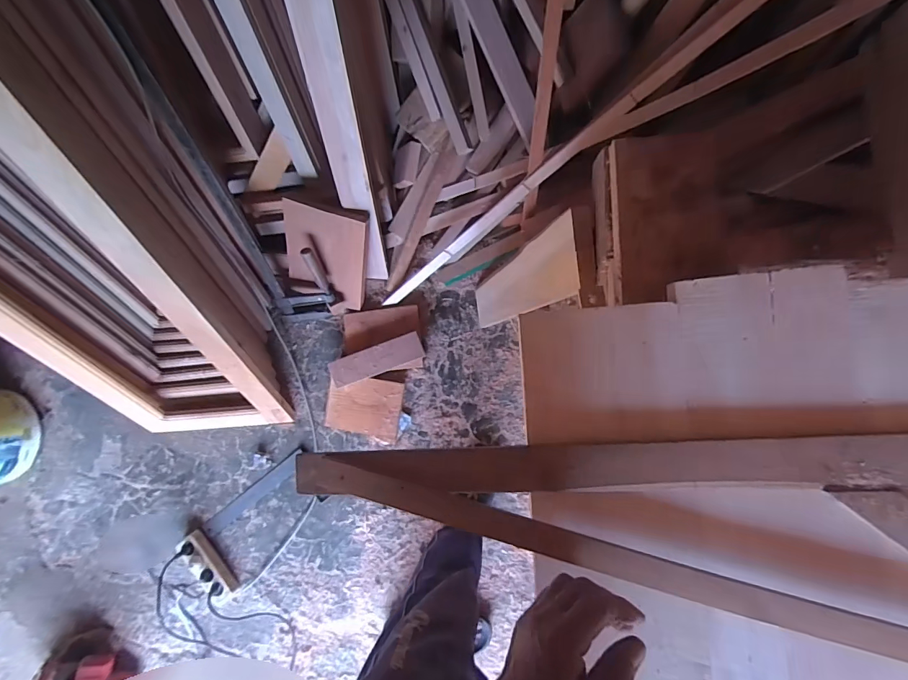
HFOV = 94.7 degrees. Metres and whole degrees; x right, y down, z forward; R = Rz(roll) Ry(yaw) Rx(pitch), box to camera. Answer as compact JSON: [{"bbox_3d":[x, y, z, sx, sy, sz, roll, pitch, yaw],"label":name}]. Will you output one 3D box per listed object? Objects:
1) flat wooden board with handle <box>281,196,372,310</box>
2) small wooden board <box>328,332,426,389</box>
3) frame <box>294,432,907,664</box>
[{"bbox_3d":[-0.325,-0.211,1.060,0.200,0.031,0.265,14,132,-2],"label":"flat wooden board with handle"},{"bbox_3d":[-0.207,0.055,1.129,0.249,0.017,0.073,-21,88,-7],"label":"small wooden board"},{"bbox_3d":[0.201,0.166,0.388,0.710,0.032,0.200,4,87,6],"label":"frame"}]

